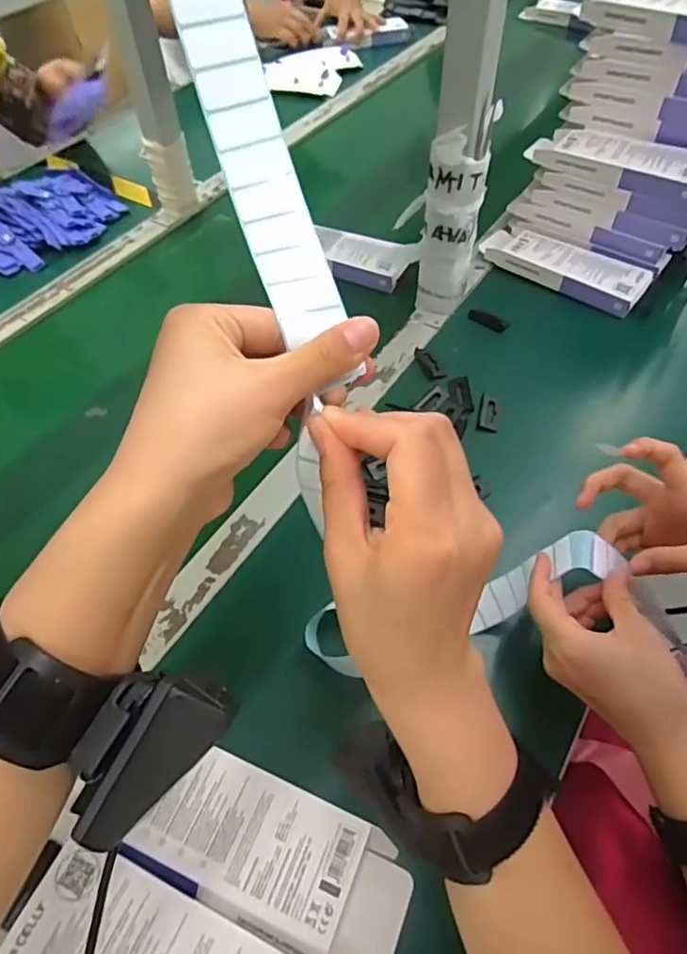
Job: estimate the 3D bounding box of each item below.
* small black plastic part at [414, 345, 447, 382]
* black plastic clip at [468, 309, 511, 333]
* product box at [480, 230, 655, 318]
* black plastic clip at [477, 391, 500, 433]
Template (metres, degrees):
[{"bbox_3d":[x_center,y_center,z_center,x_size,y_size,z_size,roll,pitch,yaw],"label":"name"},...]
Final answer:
[{"bbox_3d":[0.096,-0.130,0.667,0.020,0.004,0.056,-17,55,-10],"label":"small black plastic part"},{"bbox_3d":[0.175,-0.191,0.710,0.051,0.010,0.015,31,60,22],"label":"black plastic clip"},{"bbox_3d":[0.278,-0.268,0.747,0.204,0.027,0.077,29,60,21],"label":"product box"},{"bbox_3d":[0.153,-0.067,0.615,0.021,0.007,0.046,9,55,8],"label":"black plastic clip"}]

